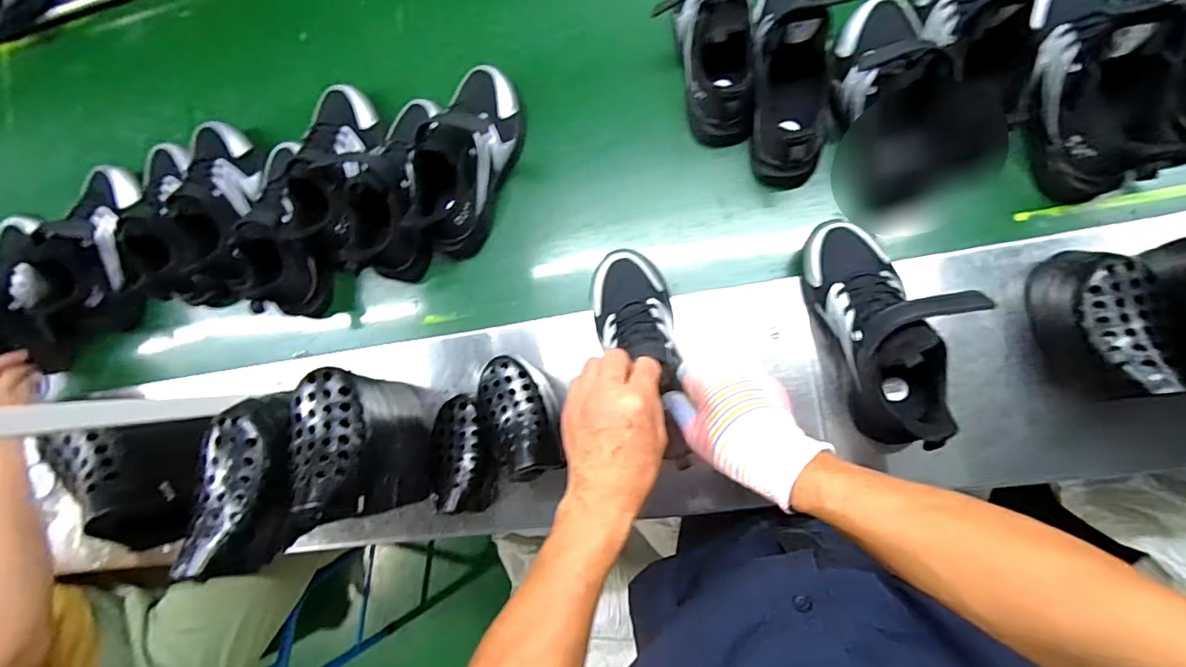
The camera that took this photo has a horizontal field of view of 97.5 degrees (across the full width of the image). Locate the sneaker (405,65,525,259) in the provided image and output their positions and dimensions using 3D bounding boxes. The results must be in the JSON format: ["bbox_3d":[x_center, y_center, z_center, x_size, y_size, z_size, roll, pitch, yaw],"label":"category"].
[{"bbox_3d":[-0.152,-0.205,0.605,0.081,0.124,0.219,20,92,9],"label":"sneaker"}]

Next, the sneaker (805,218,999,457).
[{"bbox_3d":[0.275,-0.012,0.475,0.103,0.104,0.208,-20,85,9],"label":"sneaker"}]

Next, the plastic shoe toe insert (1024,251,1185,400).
[{"bbox_3d":[0.444,-0.009,0.457,0.064,0.105,0.131,-9,87,9],"label":"plastic shoe toe insert"}]

